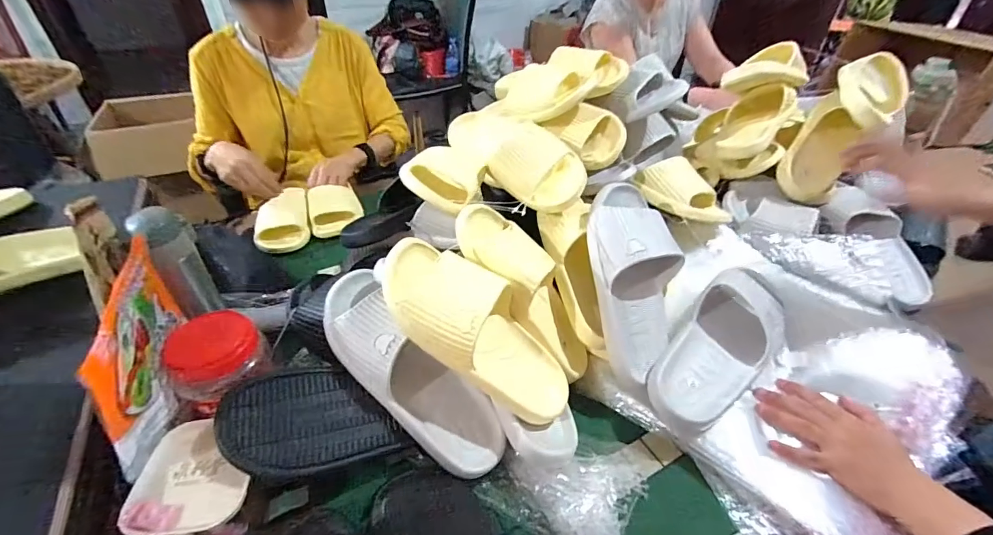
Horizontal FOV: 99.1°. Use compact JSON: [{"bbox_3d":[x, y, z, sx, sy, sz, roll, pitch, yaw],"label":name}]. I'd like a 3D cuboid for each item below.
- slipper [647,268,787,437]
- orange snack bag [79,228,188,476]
[{"bbox_3d":[0.292,0.097,0.536,0.107,0.069,0.267,30,46,31],"label":"slipper"},{"bbox_3d":[-0.348,0.087,0.430,0.040,0.166,0.173,-4,39,-7],"label":"orange snack bag"}]

